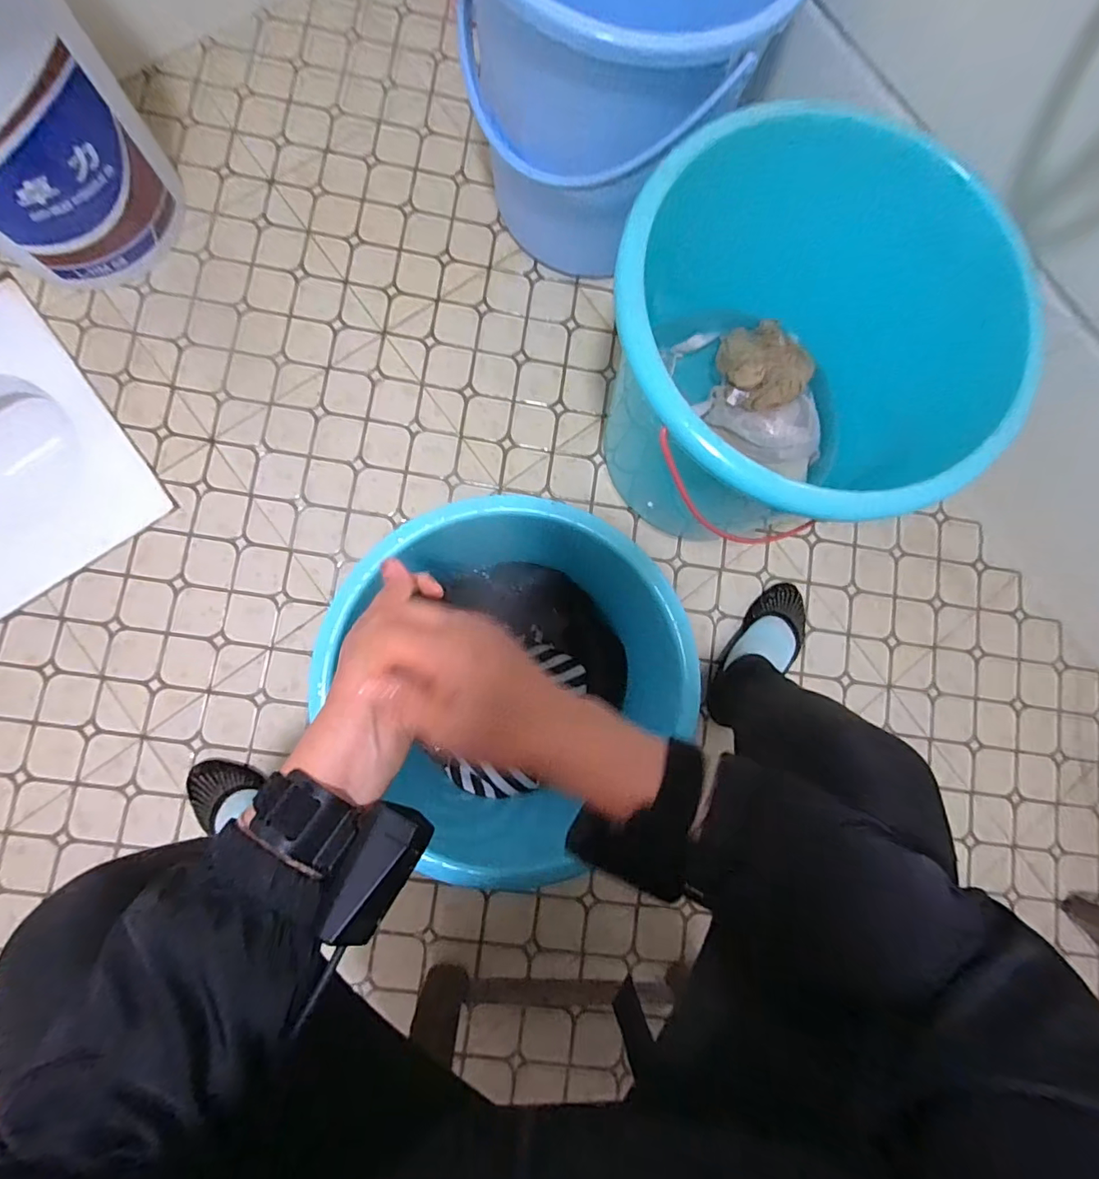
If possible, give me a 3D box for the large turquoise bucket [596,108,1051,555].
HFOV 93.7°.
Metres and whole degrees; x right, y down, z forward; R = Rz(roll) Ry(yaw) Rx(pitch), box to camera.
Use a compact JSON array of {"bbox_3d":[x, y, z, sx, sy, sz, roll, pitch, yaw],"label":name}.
[{"bbox_3d":[0.230,-0.215,0.613,0.381,0.378,0.311,15,82,-3],"label":"large turquoise bucket"}]

